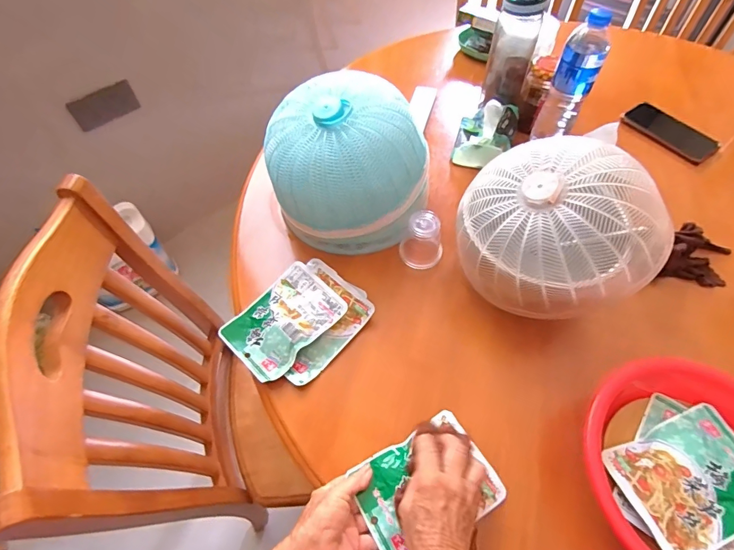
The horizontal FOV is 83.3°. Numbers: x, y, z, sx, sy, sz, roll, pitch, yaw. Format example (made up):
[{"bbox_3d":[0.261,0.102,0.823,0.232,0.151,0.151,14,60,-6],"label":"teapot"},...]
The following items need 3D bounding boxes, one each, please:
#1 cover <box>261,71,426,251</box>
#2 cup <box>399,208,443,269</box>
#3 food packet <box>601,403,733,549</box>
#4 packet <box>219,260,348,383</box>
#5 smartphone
[{"bbox_3d":[-0.030,-0.168,0.618,0.221,0.178,0.220,-34,63,-19],"label":"cover"},{"bbox_3d":[0.083,-0.054,0.620,0.065,0.069,0.061,12,59,9],"label":"cup"},{"bbox_3d":[0.338,0.212,0.426,0.148,0.013,0.109,-19,59,-11],"label":"food packet"},{"bbox_3d":[-0.115,0.062,0.572,0.152,0.027,0.110,-40,65,-21],"label":"packet"},{"bbox_3d":[0.574,-0.271,0.783,0.072,0.012,0.163,-40,68,-13],"label":"smartphone"}]

